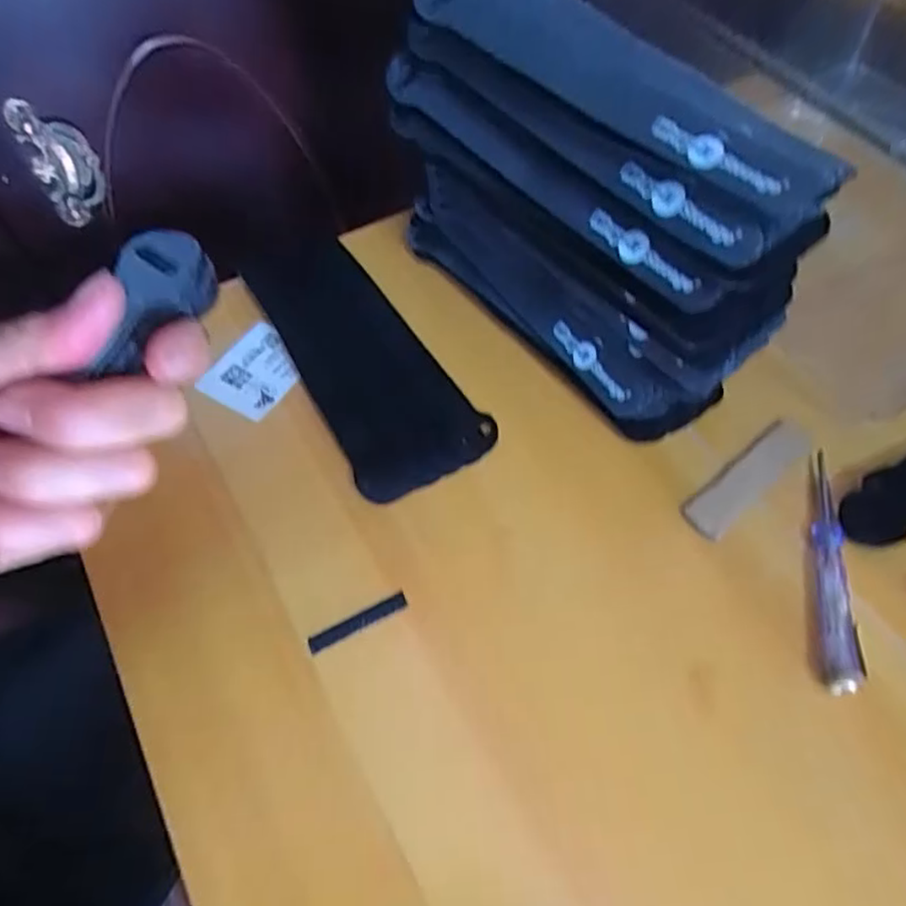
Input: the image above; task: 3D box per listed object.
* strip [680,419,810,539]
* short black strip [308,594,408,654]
[{"bbox_3d":[0.147,0.012,0.336,0.080,0.007,0.020,-35,63,-19],"label":"strip"},{"bbox_3d":[-0.043,0.077,0.305,0.047,0.005,0.007,-25,60,-14],"label":"short black strip"}]

